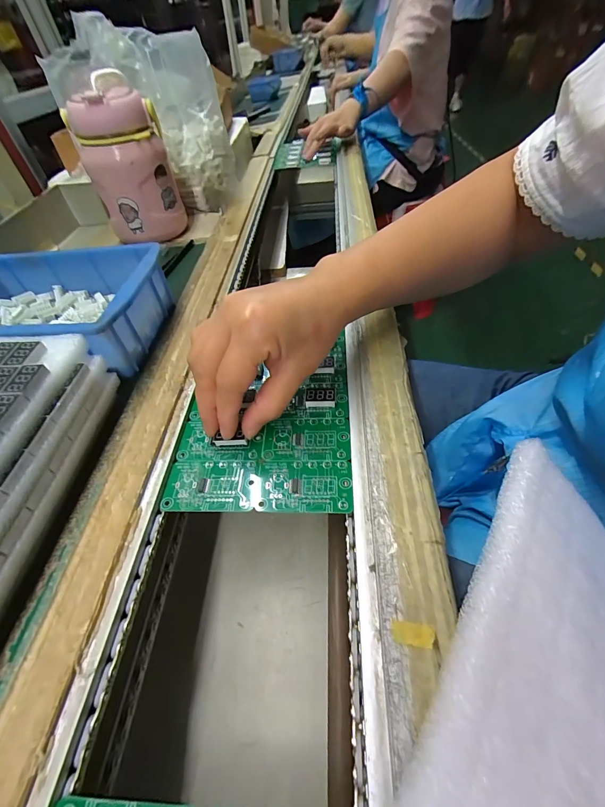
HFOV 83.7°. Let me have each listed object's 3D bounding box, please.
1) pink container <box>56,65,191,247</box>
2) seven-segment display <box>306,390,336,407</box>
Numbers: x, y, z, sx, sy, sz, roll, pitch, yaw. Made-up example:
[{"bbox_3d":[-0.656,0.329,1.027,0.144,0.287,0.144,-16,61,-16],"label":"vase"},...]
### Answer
[{"bbox_3d":[-0.216,-0.294,0.425,0.097,0.154,0.081,-16,50,-7],"label":"pink container"},{"bbox_3d":[0.014,-0.004,0.263,0.022,0.007,0.013,-1,49,6],"label":"seven-segment display"}]

